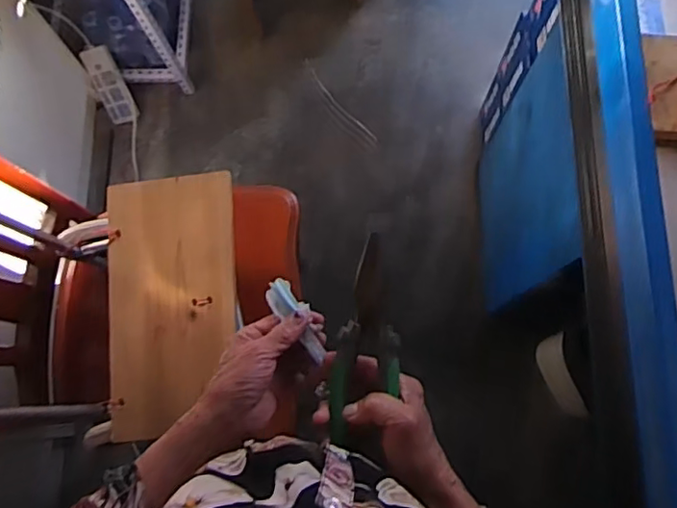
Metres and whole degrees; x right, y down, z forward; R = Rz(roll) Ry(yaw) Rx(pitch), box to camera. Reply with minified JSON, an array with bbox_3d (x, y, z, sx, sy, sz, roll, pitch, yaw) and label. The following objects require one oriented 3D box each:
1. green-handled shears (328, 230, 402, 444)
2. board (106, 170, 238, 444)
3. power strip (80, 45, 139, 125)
[{"bbox_3d":[0.026,0.074,0.510,0.052,0.013,0.173,5,85,3],"label":"green-handled shears"},{"bbox_3d":[-0.228,0.063,0.824,0.178,0.025,0.348,-6,76,0],"label":"board"},{"bbox_3d":[-0.605,-0.447,1.593,0.081,0.032,0.196,-23,115,-4],"label":"power strip"}]

